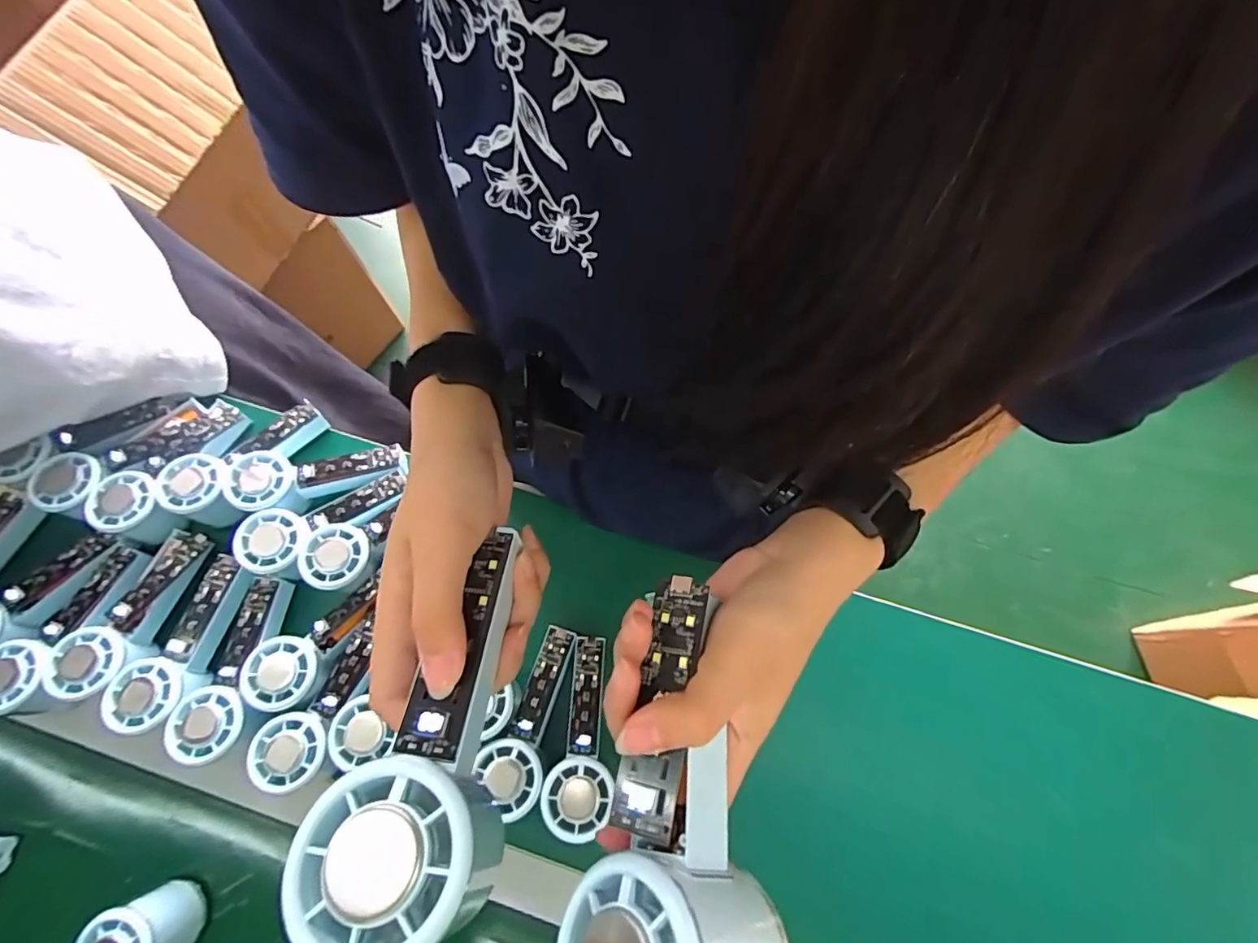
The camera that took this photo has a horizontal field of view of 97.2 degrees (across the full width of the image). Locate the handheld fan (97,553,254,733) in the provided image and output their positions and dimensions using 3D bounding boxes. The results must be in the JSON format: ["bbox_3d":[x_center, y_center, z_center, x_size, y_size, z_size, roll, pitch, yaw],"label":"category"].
[{"bbox_3d":[-0.384,0.149,0.487,0.061,0.043,0.146,12,57,4],"label":"handheld fan"}]

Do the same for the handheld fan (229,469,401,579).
[{"bbox_3d":[-0.286,0.051,0.527,0.147,0.047,0.057,-27,73,-25],"label":"handheld fan"}]

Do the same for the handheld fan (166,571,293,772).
[{"bbox_3d":[-0.337,0.168,0.480,0.060,0.037,0.151,6,55,2],"label":"handheld fan"}]

